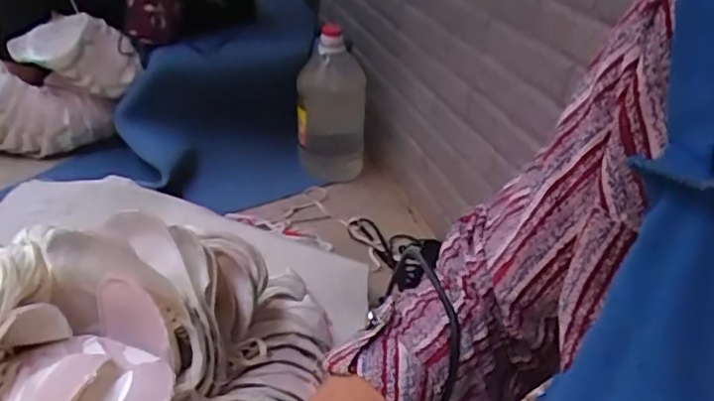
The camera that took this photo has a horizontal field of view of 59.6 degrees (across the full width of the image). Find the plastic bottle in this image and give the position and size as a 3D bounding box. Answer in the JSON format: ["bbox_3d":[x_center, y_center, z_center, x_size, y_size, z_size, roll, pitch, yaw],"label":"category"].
[{"bbox_3d":[-0.058,-0.211,1.447,0.154,0.341,0.127,2,31,1],"label":"plastic bottle"}]

